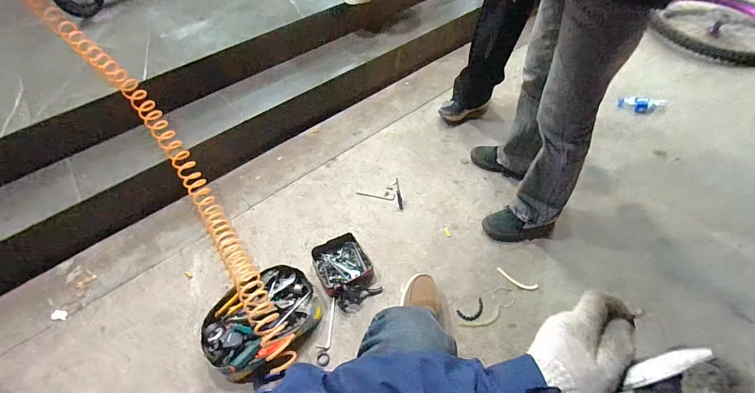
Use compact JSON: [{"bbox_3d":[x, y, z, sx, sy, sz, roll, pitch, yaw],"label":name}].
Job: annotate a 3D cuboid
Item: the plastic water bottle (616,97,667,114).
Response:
[{"bbox_3d":[1.134,-0.395,1.486,0.169,0.049,0.067,9,51,12],"label":"plastic water bottle"}]

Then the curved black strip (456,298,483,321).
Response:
[{"bbox_3d":[0.270,0.325,0.981,0.083,0.004,0.046,-21,51,-13],"label":"curved black strip"}]

